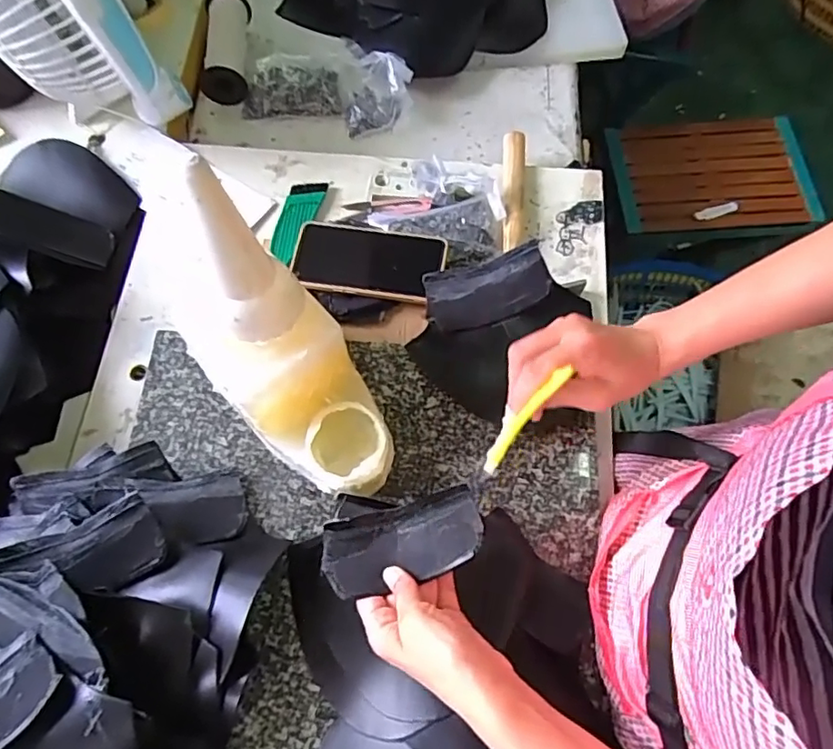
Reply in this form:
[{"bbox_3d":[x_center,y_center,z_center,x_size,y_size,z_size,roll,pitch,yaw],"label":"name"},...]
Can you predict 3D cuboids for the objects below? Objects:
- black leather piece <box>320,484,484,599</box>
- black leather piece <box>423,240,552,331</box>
[{"bbox_3d":[-0.011,0.129,0.450,0.124,0.020,0.058,-18,68,0],"label":"black leather piece"},{"bbox_3d":[0.071,-0.084,0.583,0.120,0.008,0.064,-16,104,5],"label":"black leather piece"}]

